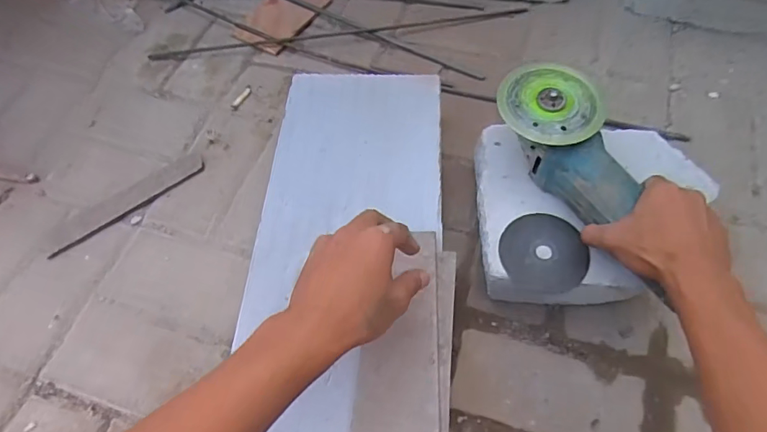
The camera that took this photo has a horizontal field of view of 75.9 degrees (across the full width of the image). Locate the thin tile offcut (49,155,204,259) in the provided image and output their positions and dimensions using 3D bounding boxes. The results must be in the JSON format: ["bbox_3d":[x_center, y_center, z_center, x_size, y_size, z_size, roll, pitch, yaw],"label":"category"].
[{"bbox_3d":[-0.335,-0.021,0.650,0.208,0.014,0.040,-37,65,-16],"label":"thin tile offcut"}]

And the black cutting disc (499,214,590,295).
[{"bbox_3d":[0.166,0.038,0.513,0.087,0.007,0.084,-1,63,3],"label":"black cutting disc"}]

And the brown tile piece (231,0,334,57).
[{"bbox_3d":[-0.170,-0.337,0.831,0.097,0.006,0.155,28,66,17],"label":"brown tile piece"}]

